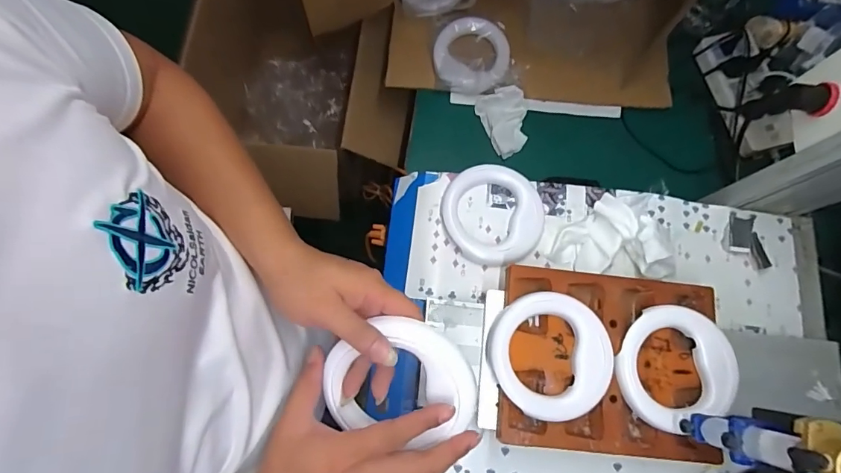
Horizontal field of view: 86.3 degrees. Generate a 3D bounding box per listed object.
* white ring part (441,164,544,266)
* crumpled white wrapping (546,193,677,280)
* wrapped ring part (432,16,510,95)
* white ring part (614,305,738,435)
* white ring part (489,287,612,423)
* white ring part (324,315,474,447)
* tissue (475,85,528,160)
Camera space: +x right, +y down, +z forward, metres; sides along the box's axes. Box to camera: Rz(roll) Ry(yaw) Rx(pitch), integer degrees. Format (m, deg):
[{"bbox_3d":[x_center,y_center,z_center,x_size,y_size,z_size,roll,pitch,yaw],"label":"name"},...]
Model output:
[{"bbox_3d":[0.093,-0.029,0.580,0.127,0.016,0.131,0,77,-1],"label":"white ring part"},{"bbox_3d":[0.249,-0.005,0.569,0.151,0.043,0.113,8,76,0],"label":"crumpled white wrapping"},{"bbox_3d":[0.090,-0.325,0.798,0.131,0.027,0.135,0,77,-1],"label":"wrapped ring part"},{"bbox_3d":[0.278,0.140,0.491,0.129,0.014,0.122,0,77,-1],"label":"white ring part"},{"bbox_3d":[0.141,0.129,0.489,0.126,0.023,0.129,0,77,-1],"label":"white ring part"},{"bbox_3d":[-0.017,0.120,0.382,0.125,0.026,0.104,-2,99,11],"label":"white ring part"},{"bbox_3d":[0.153,-0.204,0.781,0.080,0.046,0.115,-20,78,-6],"label":"tissue"}]

